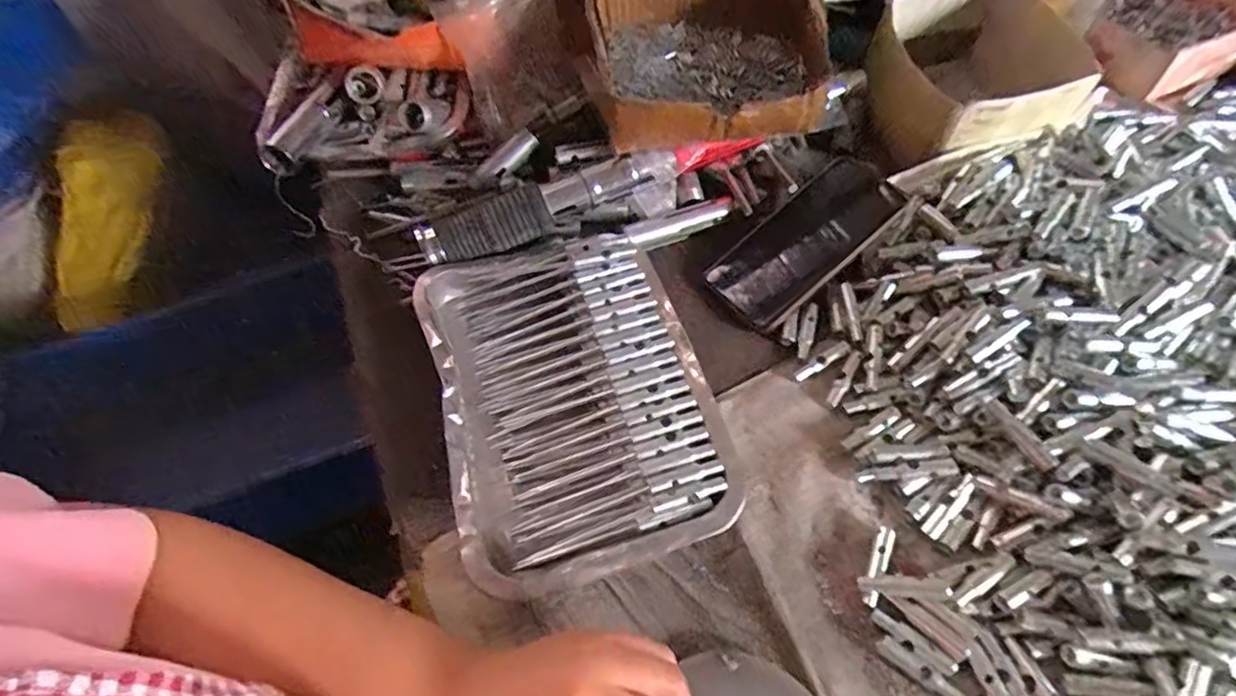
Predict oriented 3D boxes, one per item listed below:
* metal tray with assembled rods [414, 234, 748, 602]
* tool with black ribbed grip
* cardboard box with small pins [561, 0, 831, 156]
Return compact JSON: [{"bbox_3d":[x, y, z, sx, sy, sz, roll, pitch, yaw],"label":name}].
[{"bbox_3d":[-0.033,0.031,0.449,0.183,0.043,0.259,-17,60,-7],"label":"metal tray with assembled rods"},{"bbox_3d":[-0.056,-0.118,0.508,0.214,0.035,0.041,-23,61,-10],"label":"tool with black ribbed grip"},{"bbox_3d":[0.066,-0.240,0.503,0.180,0.075,0.173,-11,60,-3],"label":"cardboard box with small pins"}]

